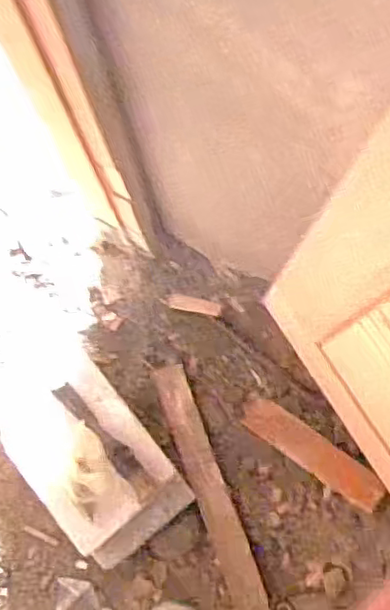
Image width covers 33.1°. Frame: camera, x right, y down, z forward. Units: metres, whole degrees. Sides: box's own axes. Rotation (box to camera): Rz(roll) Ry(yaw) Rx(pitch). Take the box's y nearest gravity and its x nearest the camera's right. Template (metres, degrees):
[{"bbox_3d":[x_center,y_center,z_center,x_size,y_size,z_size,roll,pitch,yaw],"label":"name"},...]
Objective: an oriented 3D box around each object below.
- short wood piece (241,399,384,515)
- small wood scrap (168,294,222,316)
[{"bbox_3d":[0.220,0.276,1.217,0.286,0.019,0.063,35,80,11],"label":"short wood piece"},{"bbox_3d":[0.000,0.000,1.319,0.105,0.008,0.037,8,57,2],"label":"small wood scrap"}]

